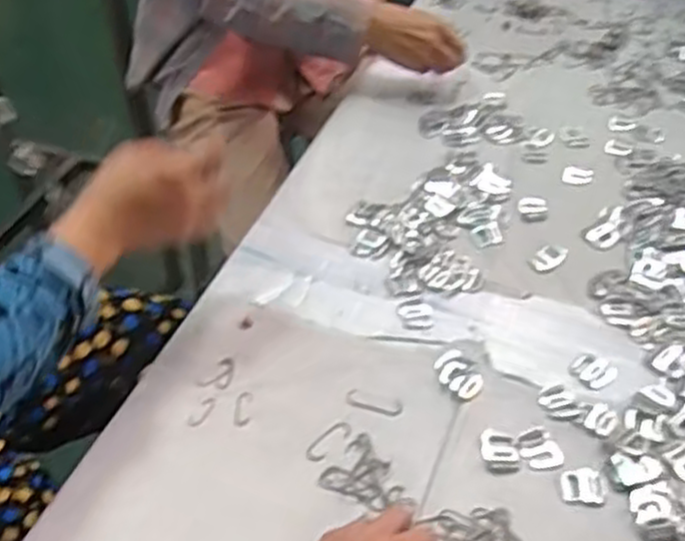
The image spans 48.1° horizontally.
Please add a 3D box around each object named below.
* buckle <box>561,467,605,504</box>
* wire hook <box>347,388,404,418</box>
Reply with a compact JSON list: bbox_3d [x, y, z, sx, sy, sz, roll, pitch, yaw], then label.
[{"bbox_3d":[0.177,0.157,0.563,0.030,0.004,0.029,3,42,5],"label":"buckle"},{"bbox_3d":[0.026,0.109,0.626,0.047,0.004,0.017,17,45,19],"label":"wire hook"}]

